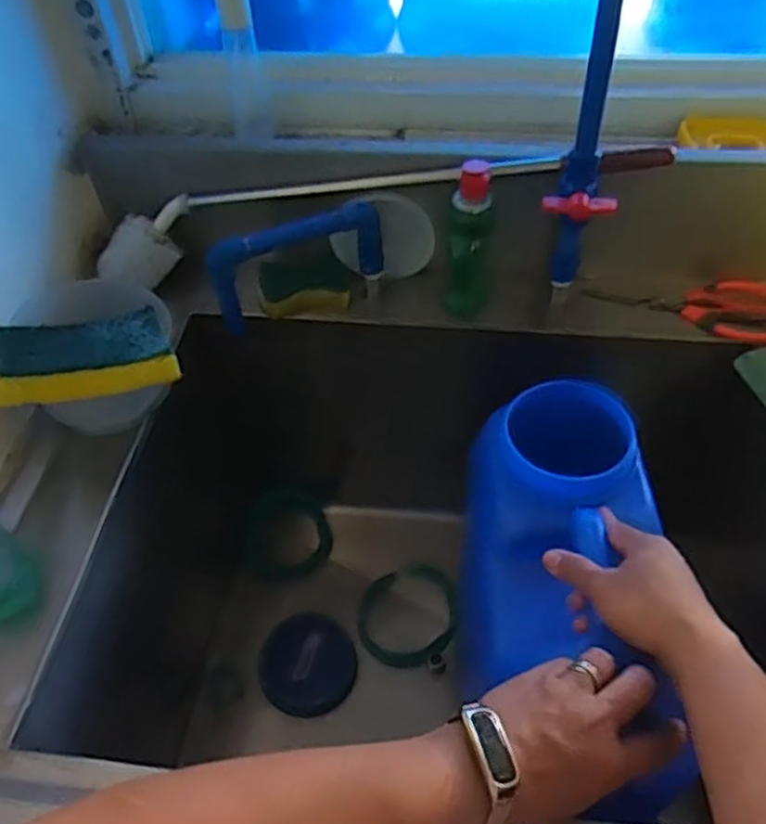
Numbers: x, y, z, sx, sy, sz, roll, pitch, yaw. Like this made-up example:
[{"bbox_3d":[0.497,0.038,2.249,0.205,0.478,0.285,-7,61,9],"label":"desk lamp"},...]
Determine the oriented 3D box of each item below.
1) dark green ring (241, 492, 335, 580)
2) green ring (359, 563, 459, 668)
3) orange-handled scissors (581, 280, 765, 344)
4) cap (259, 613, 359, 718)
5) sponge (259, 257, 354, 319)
[{"bbox_3d":[-0.138,0.179,1.030,0.126,0.140,0.020,-53,28,-15],"label":"dark green ring"},{"bbox_3d":[0.035,0.269,0.948,0.132,0.016,0.130,-7,58,11],"label":"green ring"},{"bbox_3d":[0.326,-0.115,0.771,0.200,0.022,0.084,6,49,14],"label":"orange-handled scissors"},{"bbox_3d":[-0.097,0.320,0.915,0.120,0.039,0.116,-2,51,2],"label":"cap"},{"bbox_3d":[-0.088,-0.144,0.794,0.101,0.025,0.073,-6,51,-1],"label":"sponge"}]

